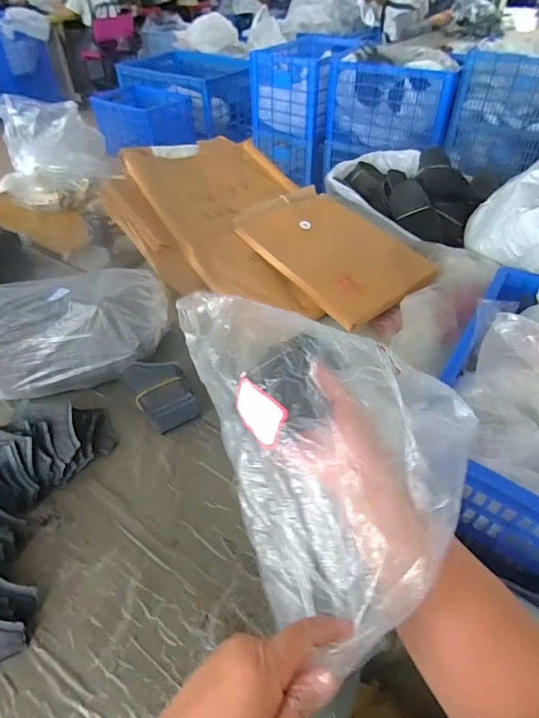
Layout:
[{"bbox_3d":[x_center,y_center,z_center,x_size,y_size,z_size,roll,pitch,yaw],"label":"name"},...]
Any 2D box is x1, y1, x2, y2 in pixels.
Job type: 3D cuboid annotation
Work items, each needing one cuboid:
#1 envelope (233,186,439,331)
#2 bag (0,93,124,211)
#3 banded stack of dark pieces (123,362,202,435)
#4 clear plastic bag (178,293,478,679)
[{"bbox_3d":[0.118,-0.221,0.875,0.229,0.051,0.376,-30,55,-25],"label":"envelope"},{"bbox_3d":[-0.521,-0.503,1.053,0.257,0.221,0.122,-26,50,-24],"label":"bag"},{"bbox_3d":[-0.156,0.055,0.630,0.081,0.049,0.120,-22,48,-18],"label":"banded stack of dark pieces"},{"bbox_3d":[0.066,0.054,0.400,0.212,0.093,0.334,-15,49,-14],"label":"clear plastic bag"}]

